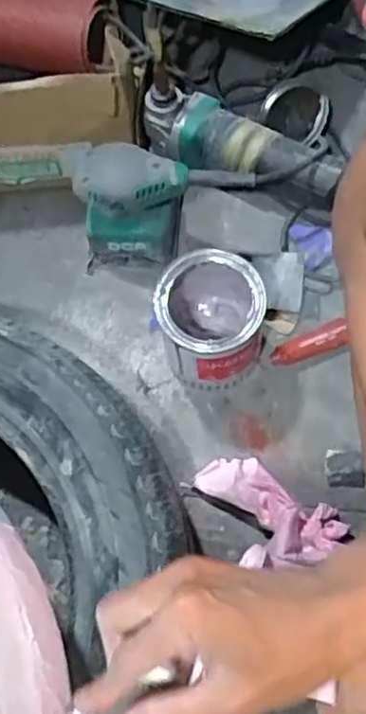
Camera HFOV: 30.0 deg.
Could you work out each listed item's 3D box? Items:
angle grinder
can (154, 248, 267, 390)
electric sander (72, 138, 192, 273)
[{"bbox_3d":[0.071,-0.238,0.799,0.247,0.074,0.070,27,74,11],"label":"angle grinder"},{"bbox_3d":[0.026,-0.039,0.703,0.100,0.129,0.118,-35,73,-9],"label":"can"},{"bbox_3d":[-0.054,-0.171,0.758,0.119,0.123,0.093,-3,71,2],"label":"electric sander"}]

